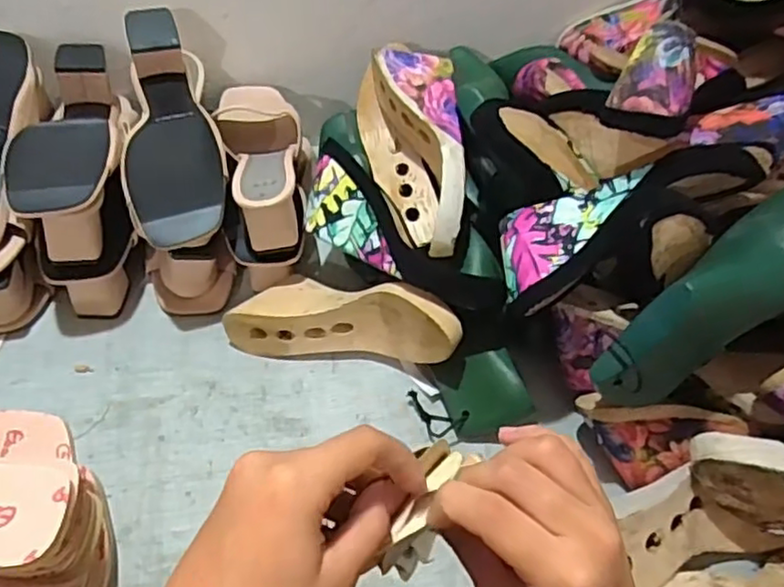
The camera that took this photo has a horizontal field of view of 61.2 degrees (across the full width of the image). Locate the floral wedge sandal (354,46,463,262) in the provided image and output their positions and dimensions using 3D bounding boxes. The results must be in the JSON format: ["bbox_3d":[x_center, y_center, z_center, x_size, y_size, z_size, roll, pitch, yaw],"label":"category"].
[{"bbox_3d":[0.019,-0.148,0.666,0.092,0.098,0.237,-3,53,-4],"label":"floral wedge sandal"}]

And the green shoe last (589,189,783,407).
[{"bbox_3d":[0.247,0.002,0.495,0.222,0.088,0.070,-39,60,1],"label":"green shoe last"}]

